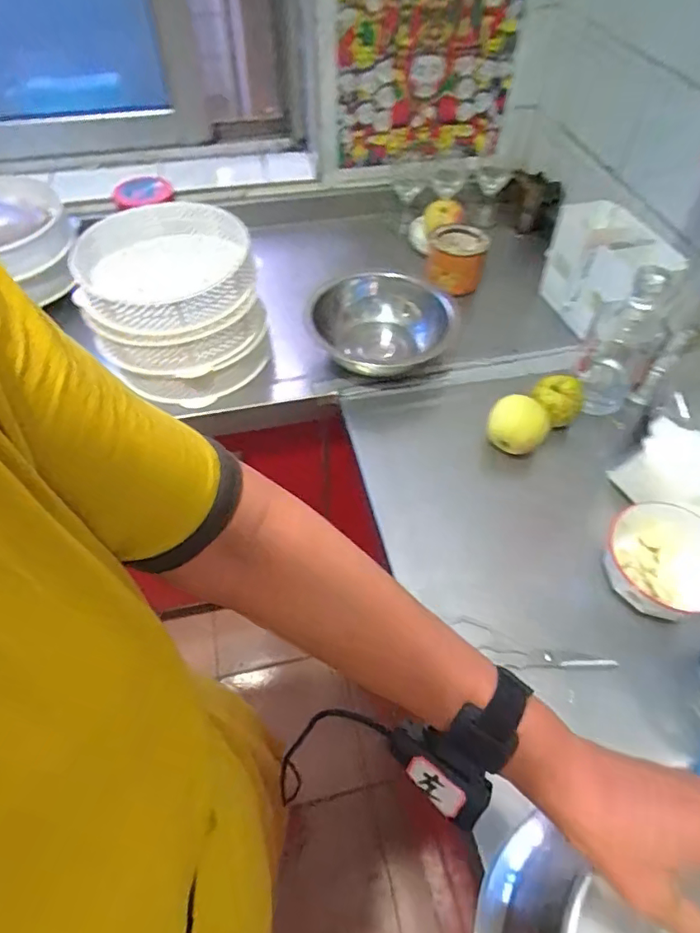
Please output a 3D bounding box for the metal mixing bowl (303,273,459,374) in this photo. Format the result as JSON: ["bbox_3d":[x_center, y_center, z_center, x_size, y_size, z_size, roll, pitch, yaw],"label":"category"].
[{"bbox_3d":[0.050,-0.209,0.797,0.170,0.077,0.203,-14,54,-11],"label":"metal mixing bowl"}]

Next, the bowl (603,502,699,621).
[{"bbox_3d":[0.334,0.108,0.573,0.116,0.076,0.126,1,53,-1],"label":"bowl"}]

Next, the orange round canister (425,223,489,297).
[{"bbox_3d":[0.173,-0.340,0.883,0.096,0.082,0.098,1,53,-1],"label":"orange round canister"}]

